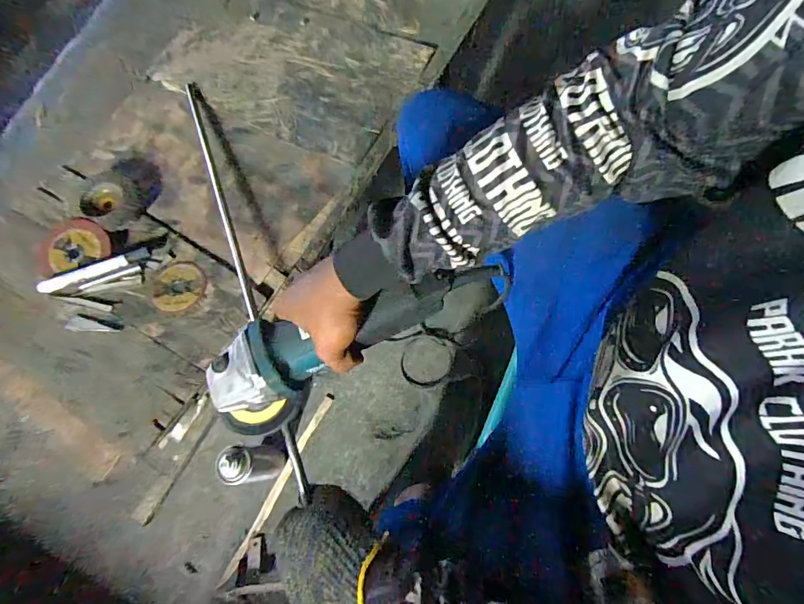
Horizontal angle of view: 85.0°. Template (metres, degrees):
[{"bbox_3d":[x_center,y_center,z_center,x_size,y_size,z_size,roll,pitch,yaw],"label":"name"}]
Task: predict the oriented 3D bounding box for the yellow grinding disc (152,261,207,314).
[{"bbox_3d":[-0.294,-0.020,0.580,0.064,0.008,0.071,1,72,2],"label":"yellow grinding disc"}]

